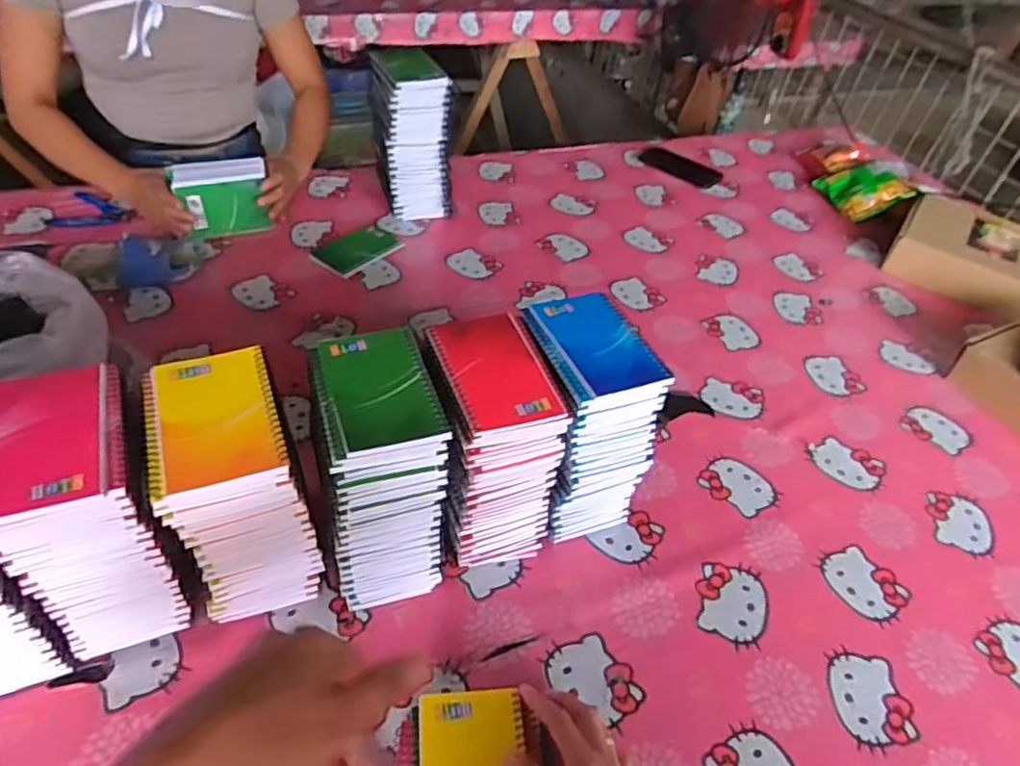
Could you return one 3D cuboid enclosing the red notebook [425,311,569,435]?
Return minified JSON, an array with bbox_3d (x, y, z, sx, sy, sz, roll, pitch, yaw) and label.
[{"bbox_3d":[-0.013,-0.014,0.561,0.086,0.008,0.128,-12,47,-19],"label":"red notebook"}]

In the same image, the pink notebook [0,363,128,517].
[{"bbox_3d":[-0.323,0.036,0.456,0.091,0.010,0.124,-14,48,-21],"label":"pink notebook"}]

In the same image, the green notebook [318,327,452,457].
[{"bbox_3d":[-0.104,0.000,0.531,0.079,0.011,0.128,-11,47,-18],"label":"green notebook"}]

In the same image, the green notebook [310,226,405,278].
[{"bbox_3d":[-0.235,-0.209,1.022,0.088,0.004,0.136,32,49,23],"label":"green notebook"}]

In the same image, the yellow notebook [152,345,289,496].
[{"bbox_3d":[-0.219,0.022,0.492,0.082,0.008,0.124,-14,48,-20],"label":"yellow notebook"}]

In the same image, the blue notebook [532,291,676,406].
[{"bbox_3d":[0.081,-0.037,0.595,0.082,0.012,0.125,-12,47,-19],"label":"blue notebook"}]

